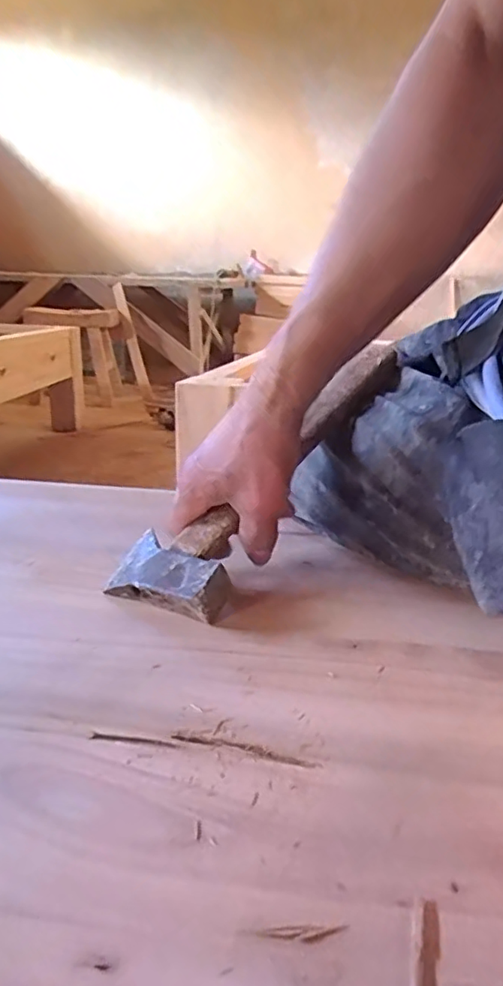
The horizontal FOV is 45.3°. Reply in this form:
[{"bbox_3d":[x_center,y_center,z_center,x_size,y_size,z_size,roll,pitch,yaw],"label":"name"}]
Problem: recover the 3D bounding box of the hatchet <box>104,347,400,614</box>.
[{"bbox_3d":[0.023,-0.020,0.466,0.088,0.032,0.299,21,56,43],"label":"hatchet"}]

